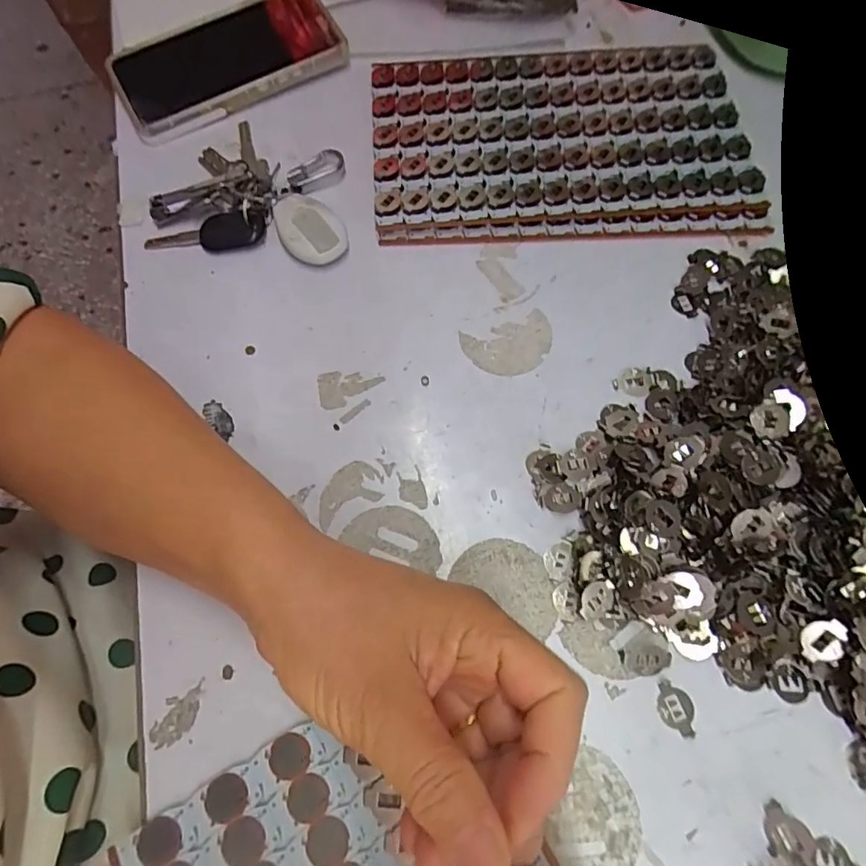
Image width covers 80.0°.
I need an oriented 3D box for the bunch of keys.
[{"bbox_3d":[-0.112,-0.166,0.340,0.128,0.016,0.106,9,69,5],"label":"bunch of keys"}]

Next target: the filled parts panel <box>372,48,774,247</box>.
[{"bbox_3d":[0.084,-0.193,0.347,0.245,0.019,0.148,-3,68,0],"label":"filled parts panel"}]

